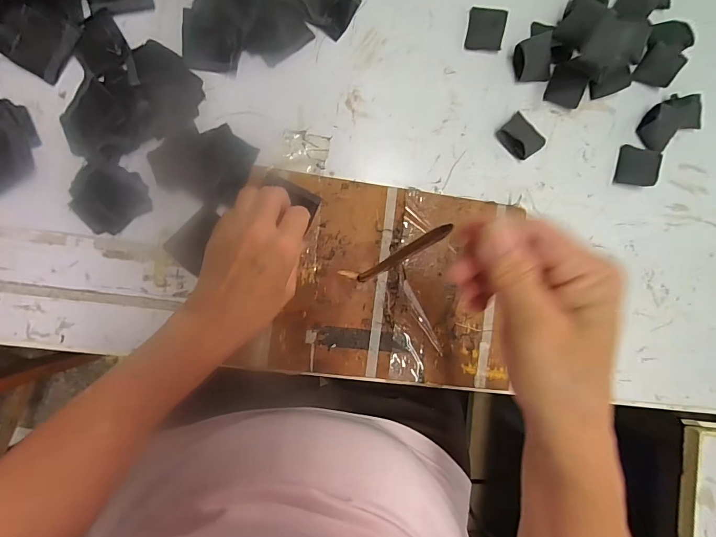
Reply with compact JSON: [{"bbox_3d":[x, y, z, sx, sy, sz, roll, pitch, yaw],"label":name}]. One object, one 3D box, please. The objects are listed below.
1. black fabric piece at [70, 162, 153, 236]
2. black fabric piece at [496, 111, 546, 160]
[{"bbox_3d":[-0.217,-0.063,0.334,0.058,0.007,0.057,0,87,-7],"label":"black fabric piece"},{"bbox_3d":[0.164,-0.131,0.384,0.033,0.016,0.041,-42,93,-7],"label":"black fabric piece"}]

